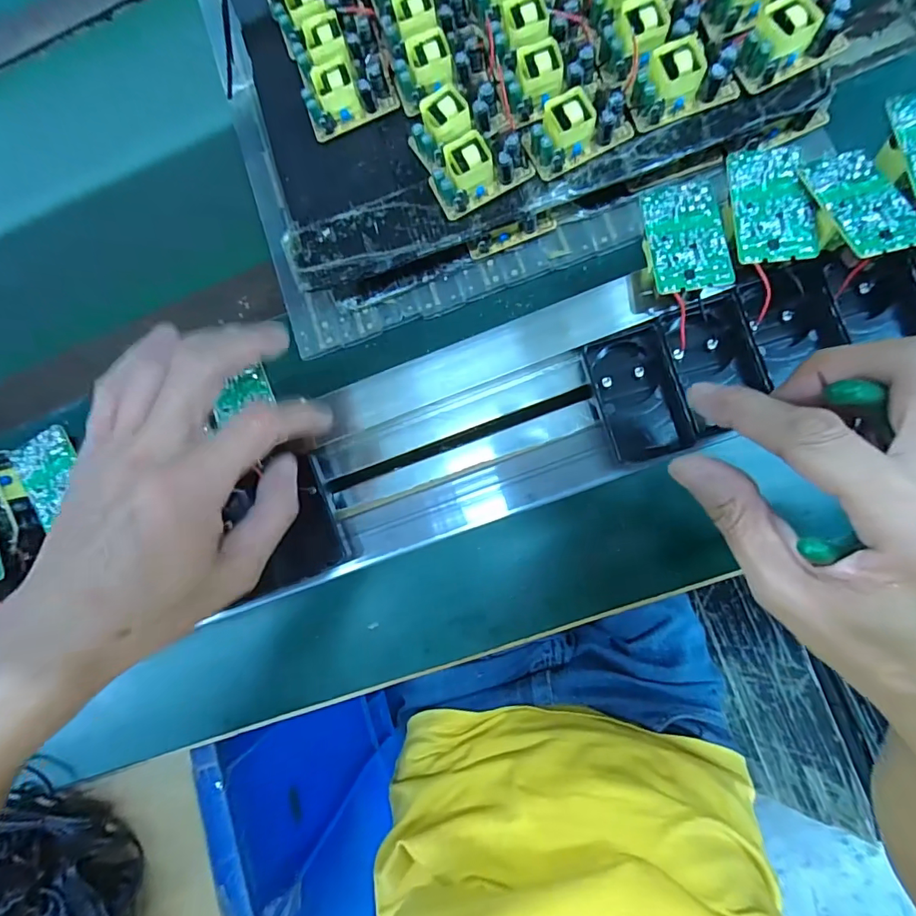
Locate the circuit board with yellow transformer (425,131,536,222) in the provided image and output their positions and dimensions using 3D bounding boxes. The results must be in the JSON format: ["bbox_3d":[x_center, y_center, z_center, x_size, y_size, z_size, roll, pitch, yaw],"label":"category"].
[{"bbox_3d":[0.013,-0.188,0.300,0.062,0.021,0.035,-28,81,5],"label":"circuit board with yellow transformer"}]

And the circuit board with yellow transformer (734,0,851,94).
[{"bbox_3d":[0.202,-0.256,0.280,0.062,0.022,0.036,-26,81,5],"label":"circuit board with yellow transformer"}]

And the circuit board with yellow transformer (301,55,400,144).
[{"bbox_3d":[-0.076,-0.253,0.321,0.061,0.024,0.033,-20,82,6],"label":"circuit board with yellow transformer"}]

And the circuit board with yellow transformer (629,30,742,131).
[{"bbox_3d":[0.139,-0.234,0.285,0.061,0.022,0.035,-17,82,6],"label":"circuit board with yellow transformer"}]

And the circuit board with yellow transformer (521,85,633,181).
[{"bbox_3d":[0.076,-0.208,0.292,0.063,0.022,0.033,-24,82,5],"label":"circuit board with yellow transformer"}]

